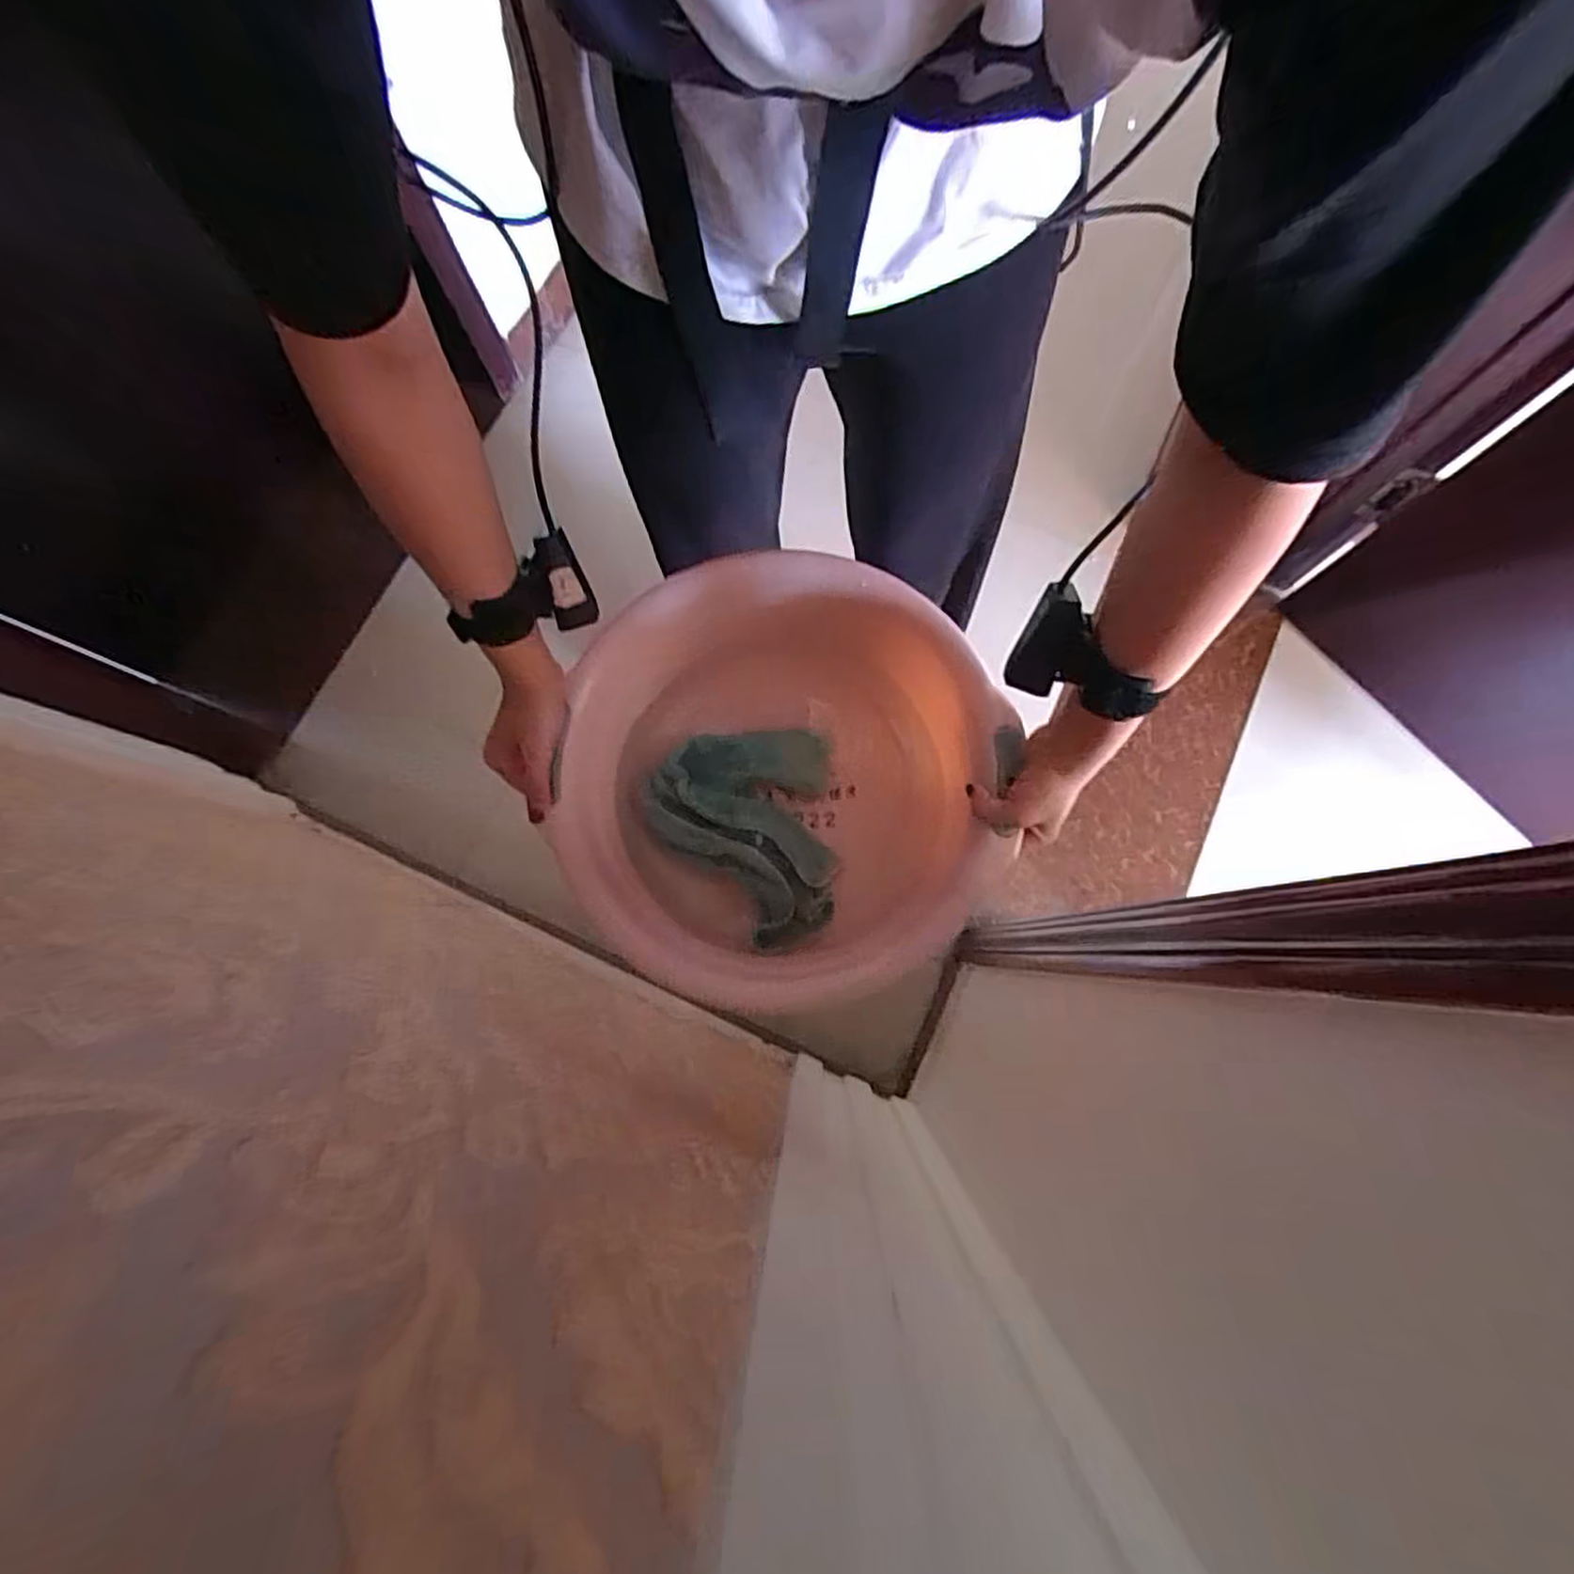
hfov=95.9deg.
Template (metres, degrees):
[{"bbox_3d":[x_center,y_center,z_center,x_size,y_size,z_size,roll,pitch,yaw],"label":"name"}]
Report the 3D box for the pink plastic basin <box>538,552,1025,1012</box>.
[{"bbox_3d":[-0.004,-0.013,0.619,0.340,0.149,0.328,0,76,0],"label":"pink plastic basin"}]

